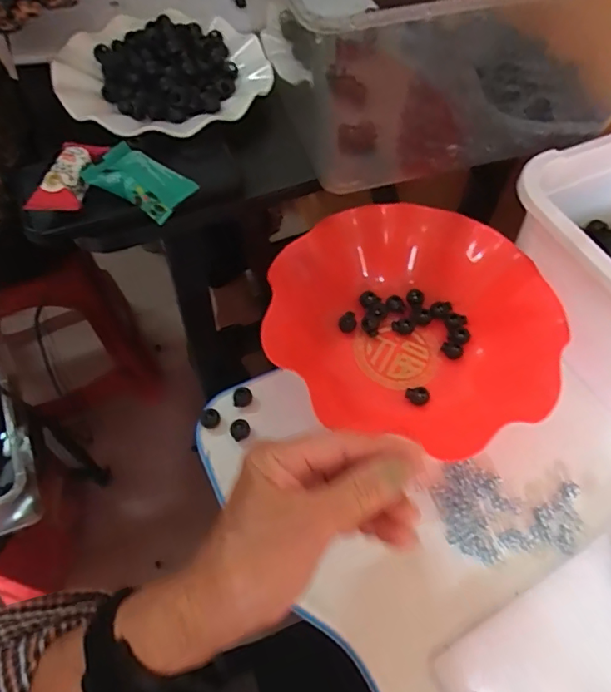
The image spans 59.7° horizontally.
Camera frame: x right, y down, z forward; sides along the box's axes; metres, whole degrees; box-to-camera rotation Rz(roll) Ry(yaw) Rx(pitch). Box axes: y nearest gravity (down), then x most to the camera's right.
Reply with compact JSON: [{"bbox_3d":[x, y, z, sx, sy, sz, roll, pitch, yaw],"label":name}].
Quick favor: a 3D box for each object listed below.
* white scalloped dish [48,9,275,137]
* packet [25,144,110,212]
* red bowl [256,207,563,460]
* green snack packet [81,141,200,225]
[{"bbox_3d":[-0.130,-0.253,0.480,0.180,0.035,0.182,1,58,-1],"label":"white scalloped dish"},{"bbox_3d":[-0.173,-0.127,0.391,0.031,0.022,0.077,16,59,8],"label":"packet"},{"bbox_3d":[0.090,-0.027,0.446,0.221,0.064,0.188,14,59,7],"label":"red bowl"},{"bbox_3d":[-0.123,-0.124,0.396,0.072,0.016,0.047,27,61,14],"label":"green snack packet"}]

